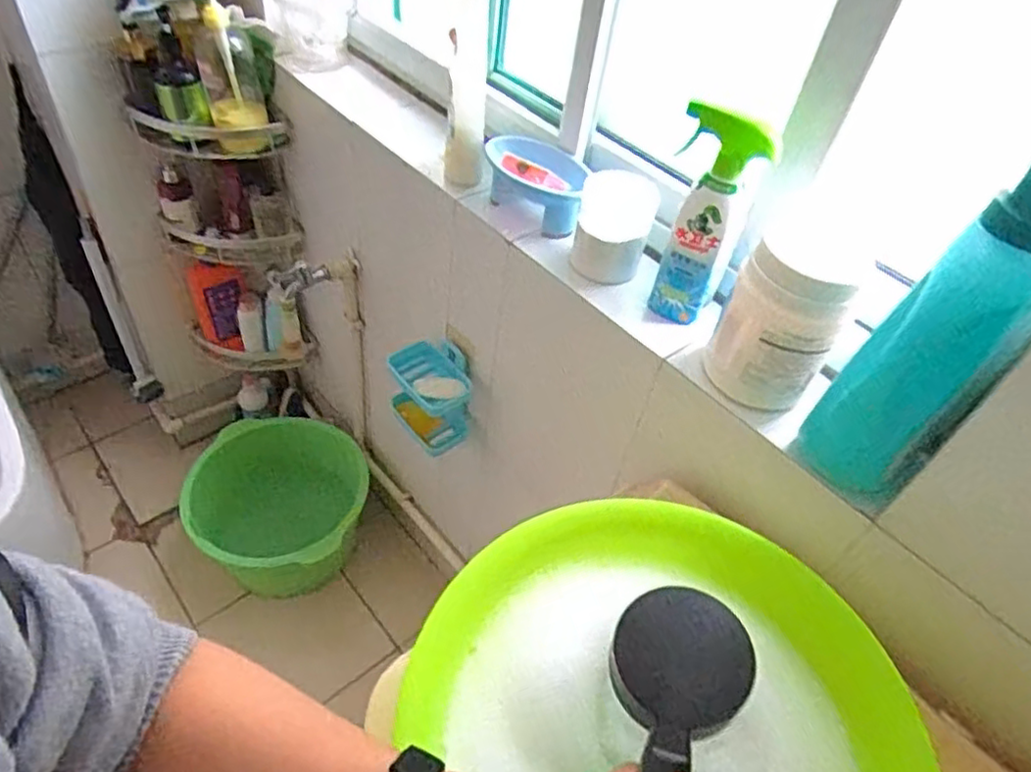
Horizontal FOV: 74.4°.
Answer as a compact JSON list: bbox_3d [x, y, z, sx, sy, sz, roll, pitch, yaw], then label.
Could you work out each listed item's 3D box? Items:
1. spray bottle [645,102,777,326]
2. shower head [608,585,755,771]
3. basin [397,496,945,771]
[{"bbox_3d":[0.193,-0.167,0.694,0.083,0.217,0.055,23,50,17],"label":"spray bottle"},{"bbox_3d":[0.084,0.246,0.385,0.090,0.041,0.269,14,48,9],"label":"shower head"},{"bbox_3d":[0.112,0.266,0.501,0.339,0.116,0.366,-16,51,-18],"label":"basin"}]

